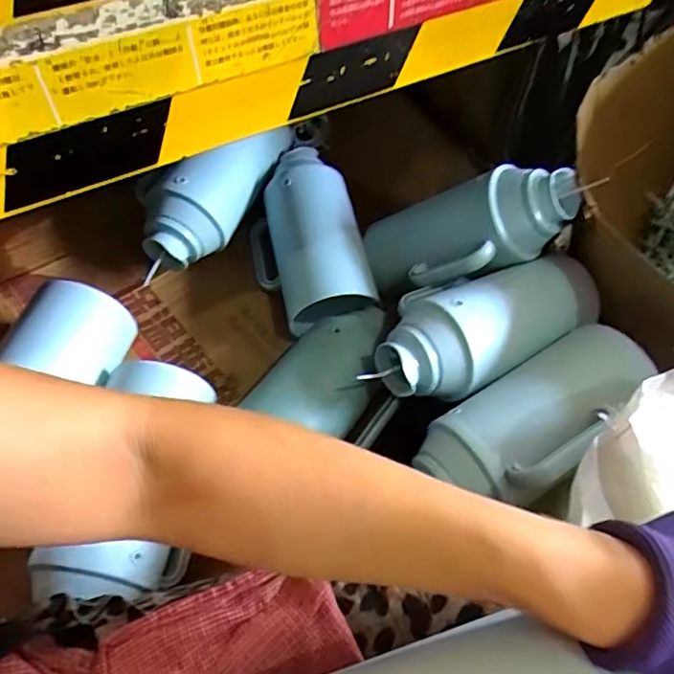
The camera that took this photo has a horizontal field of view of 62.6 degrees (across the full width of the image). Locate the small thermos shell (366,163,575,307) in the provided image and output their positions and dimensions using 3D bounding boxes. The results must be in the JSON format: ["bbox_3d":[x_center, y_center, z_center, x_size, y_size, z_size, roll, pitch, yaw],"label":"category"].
[{"bbox_3d":[0.194,-0.153,0.875,0.350,0.133,0.154,-15,39,35],"label":"small thermos shell"}]

